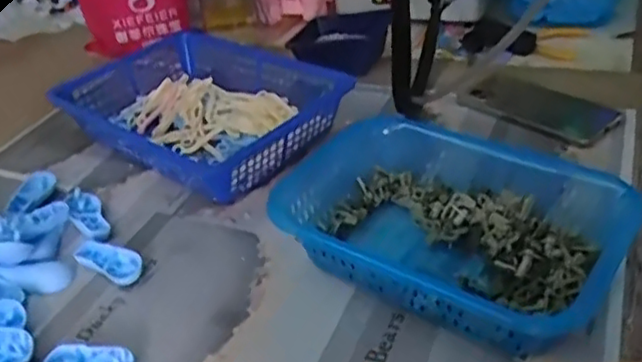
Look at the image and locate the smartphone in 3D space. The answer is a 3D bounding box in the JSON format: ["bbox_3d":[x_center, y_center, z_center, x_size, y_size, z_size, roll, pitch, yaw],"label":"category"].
[{"bbox_3d":[0.234,-0.086,0.724,0.096,0.011,0.172,-30,42,-32],"label":"smartphone"}]

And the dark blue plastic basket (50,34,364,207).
[{"bbox_3d":[-0.131,-0.076,0.725,0.276,0.066,0.206,21,42,32],"label":"dark blue plastic basket"}]

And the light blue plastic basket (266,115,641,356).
[{"bbox_3d":[0.101,0.041,0.523,0.247,0.072,0.181,21,42,32],"label":"light blue plastic basket"}]

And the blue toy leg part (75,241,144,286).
[{"bbox_3d":[-0.184,0.072,0.566,0.068,0.016,0.029,12,38,22],"label":"blue toy leg part"}]

